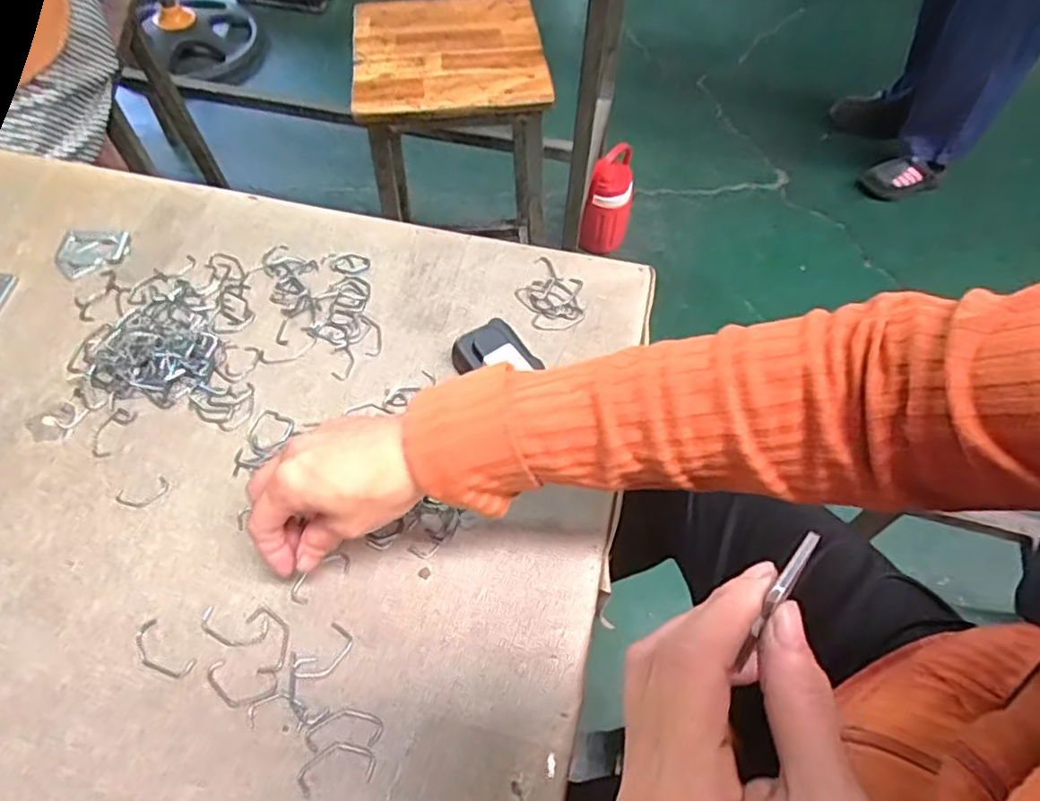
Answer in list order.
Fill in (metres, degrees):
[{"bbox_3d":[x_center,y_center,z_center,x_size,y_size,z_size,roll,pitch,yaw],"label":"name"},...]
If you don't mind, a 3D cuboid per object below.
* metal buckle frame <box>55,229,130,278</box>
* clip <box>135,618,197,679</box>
[{"bbox_3d":[-0.354,-0.122,0.538,0.052,0.006,0.050,5,58,3],"label":"metal buckle frame"},{"bbox_3d":[-0.206,0.144,0.373,0.041,0.004,0.020,35,65,20],"label":"clip"}]

